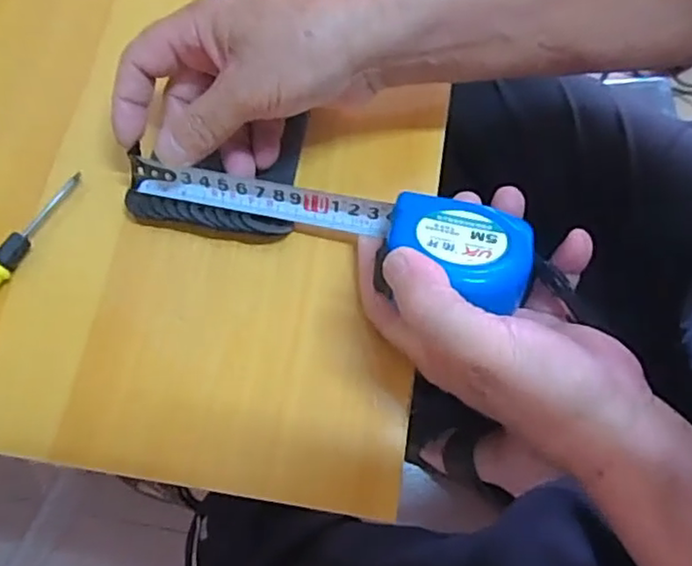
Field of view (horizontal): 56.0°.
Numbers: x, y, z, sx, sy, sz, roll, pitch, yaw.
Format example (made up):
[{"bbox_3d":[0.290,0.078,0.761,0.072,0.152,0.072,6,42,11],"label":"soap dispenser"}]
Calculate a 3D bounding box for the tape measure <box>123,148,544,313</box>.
[{"bbox_3d":[-0.011,-0.032,0.324,0.203,0.040,0.054,13,70,20],"label":"tape measure"}]

